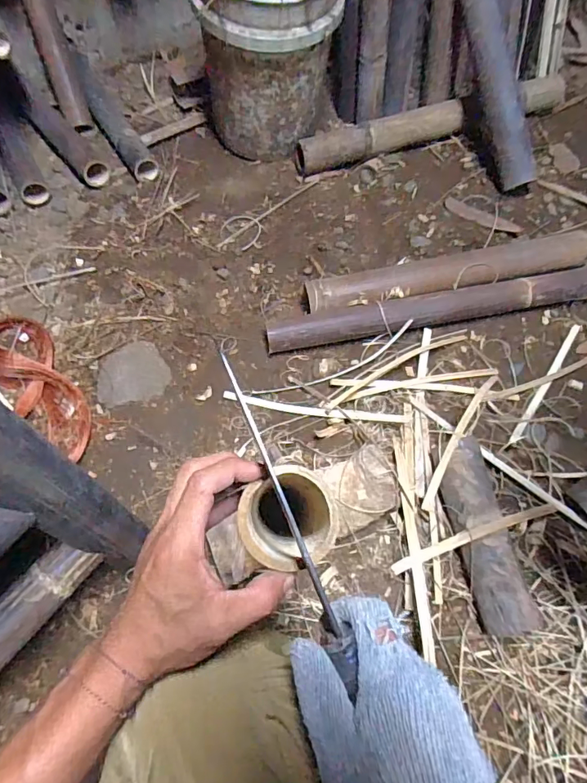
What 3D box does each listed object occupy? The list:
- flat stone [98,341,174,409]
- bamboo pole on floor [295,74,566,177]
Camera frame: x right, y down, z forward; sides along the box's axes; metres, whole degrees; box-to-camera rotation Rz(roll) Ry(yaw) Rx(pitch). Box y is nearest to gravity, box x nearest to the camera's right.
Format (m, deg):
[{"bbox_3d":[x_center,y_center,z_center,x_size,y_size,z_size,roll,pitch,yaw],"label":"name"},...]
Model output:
[{"bbox_3d":[-0.303,-0.037,0.879,0.128,0.013,0.128,-18,61,-9],"label":"flat stone"},{"bbox_3d":[0.338,-0.665,1.177,0.713,0.089,0.077,-16,61,-8],"label":"bamboo pole on floor"}]

